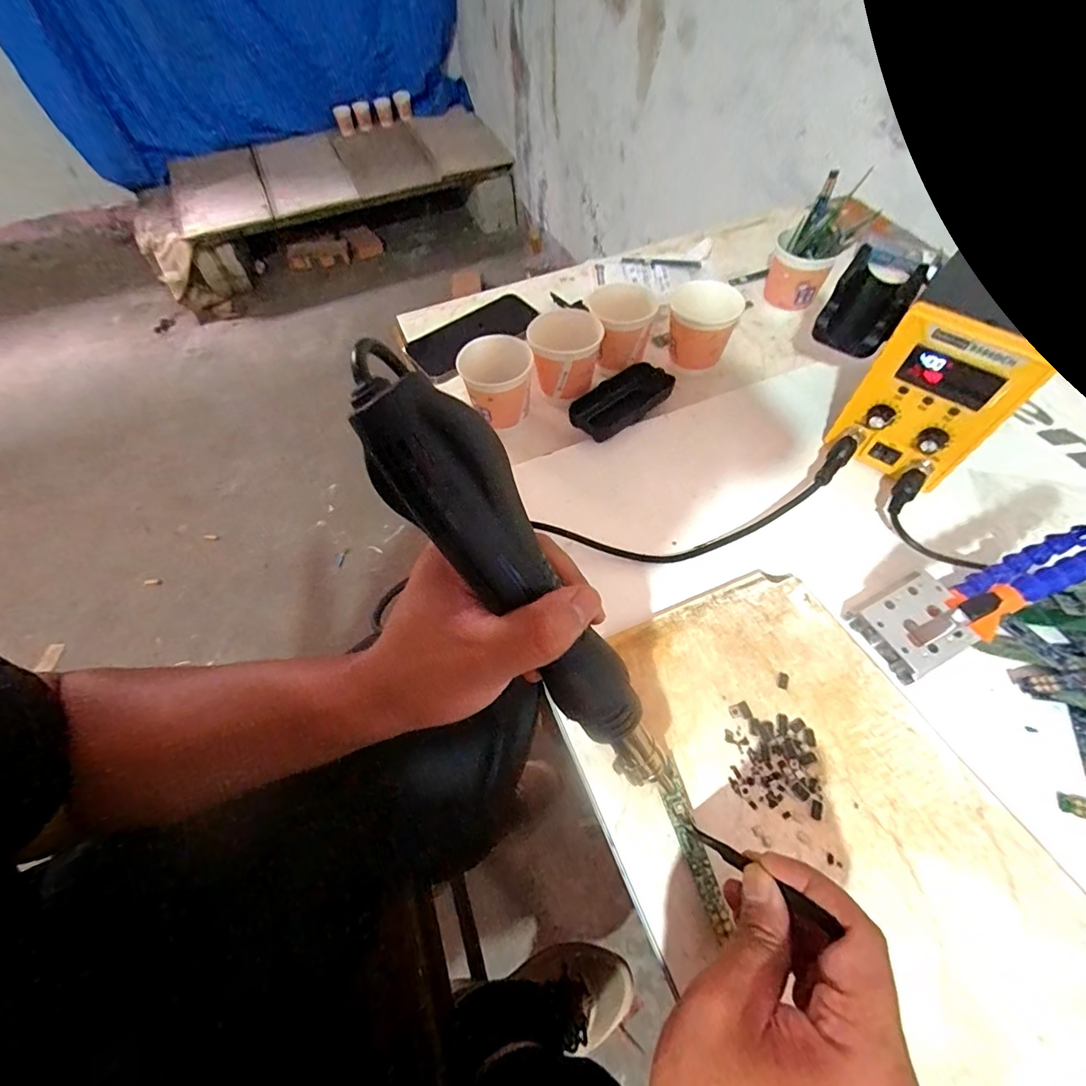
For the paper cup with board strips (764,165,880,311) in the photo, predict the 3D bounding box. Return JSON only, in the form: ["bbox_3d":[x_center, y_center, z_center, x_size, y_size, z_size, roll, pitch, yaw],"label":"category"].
[{"bbox_3d":[0.295,-0.317,0.531,0.075,0.118,0.077,-1,57,1],"label":"paper cup with board strips"}]

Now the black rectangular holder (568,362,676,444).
[{"bbox_3d":[0.079,-0.141,0.481,0.109,0.022,0.053,-37,64,-20],"label":"black rectangular holder"}]

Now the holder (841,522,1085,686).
[{"bbox_3d":[0.282,0.029,0.312,0.154,0.098,0.056,-20,59,-11],"label":"holder"}]

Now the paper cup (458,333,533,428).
[{"bbox_3d":[-0.042,-0.150,0.462,0.065,0.068,0.063,-1,57,1],"label":"paper cup"}]

